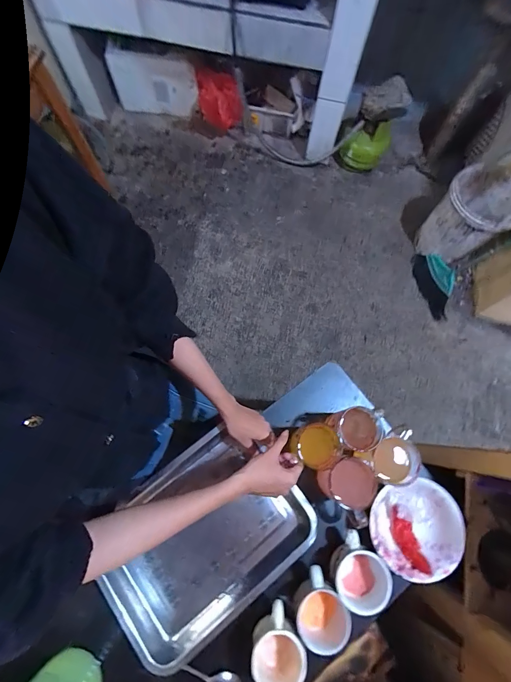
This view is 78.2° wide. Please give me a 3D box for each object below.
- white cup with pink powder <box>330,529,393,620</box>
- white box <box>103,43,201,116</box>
[{"bbox_3d":[0.171,0.389,0.533,0.098,0.077,0.088,43,76,11],"label":"white cup with pink powder"},{"bbox_3d":[-0.482,-1.221,1.506,0.411,0.241,0.075,8,72,1],"label":"white box"}]

